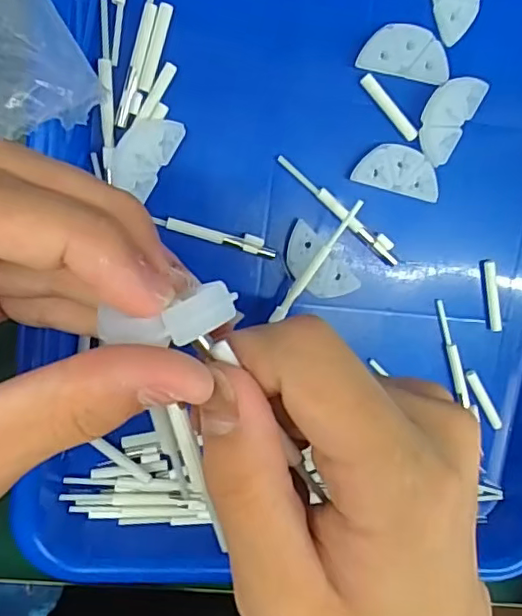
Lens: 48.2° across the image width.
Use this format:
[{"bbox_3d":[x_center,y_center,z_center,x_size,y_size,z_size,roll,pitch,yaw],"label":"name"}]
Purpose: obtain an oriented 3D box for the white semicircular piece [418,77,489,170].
[{"bbox_3d":[0.079,-0.082,0.248,0.020,0.005,0.037,27,95,-14],"label":"white semicircular piece"}]

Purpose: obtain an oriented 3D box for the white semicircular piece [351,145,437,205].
[{"bbox_3d":[0.060,-0.059,0.252,0.038,0.004,0.019,13,99,-12],"label":"white semicircular piece"}]

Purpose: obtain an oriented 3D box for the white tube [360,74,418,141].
[{"bbox_3d":[0.055,-0.085,0.248,0.005,0.004,0.034,-44,105,1],"label":"white tube"}]

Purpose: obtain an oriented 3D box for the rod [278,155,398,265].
[{"bbox_3d":[0.035,-0.042,0.251,0.068,0.004,0.007,38,93,-14],"label":"rod"}]

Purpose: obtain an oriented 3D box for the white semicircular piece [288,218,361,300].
[{"bbox_3d":[0.025,-0.018,0.253,0.020,0.004,0.039,-45,105,1],"label":"white semicircular piece"}]

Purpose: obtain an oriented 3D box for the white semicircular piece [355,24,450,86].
[{"bbox_3d":[0.060,-0.106,0.242,0.037,0.005,0.019,8,100,-11],"label":"white semicircular piece"}]

